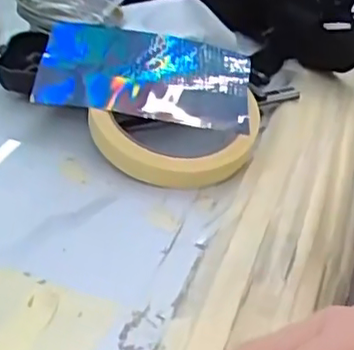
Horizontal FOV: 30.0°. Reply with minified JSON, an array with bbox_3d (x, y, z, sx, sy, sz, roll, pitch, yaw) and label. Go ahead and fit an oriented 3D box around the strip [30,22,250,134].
[{"bbox_3d":[-0.018,-0.064,0.398,0.123,0.009,0.077,9,49,0],"label":"strip"}]

